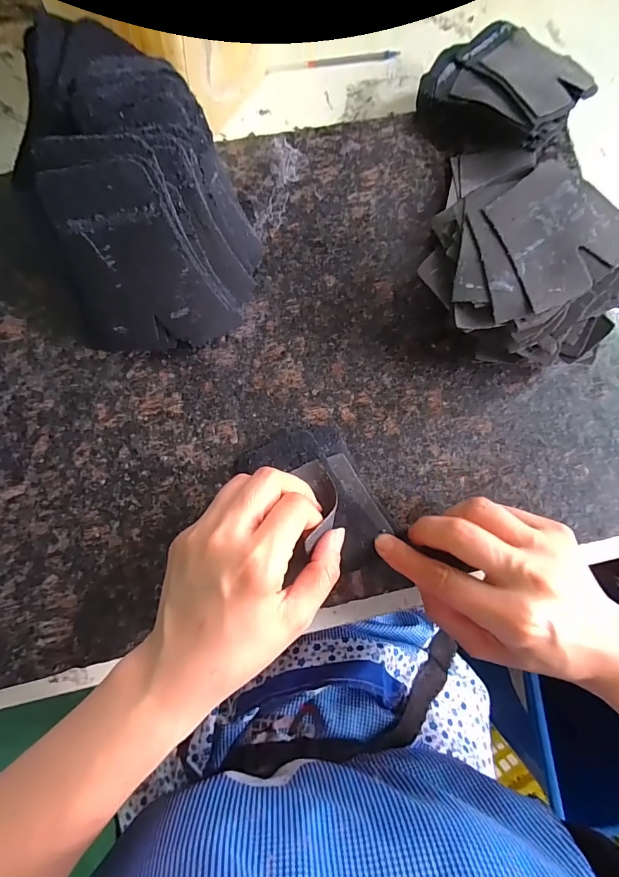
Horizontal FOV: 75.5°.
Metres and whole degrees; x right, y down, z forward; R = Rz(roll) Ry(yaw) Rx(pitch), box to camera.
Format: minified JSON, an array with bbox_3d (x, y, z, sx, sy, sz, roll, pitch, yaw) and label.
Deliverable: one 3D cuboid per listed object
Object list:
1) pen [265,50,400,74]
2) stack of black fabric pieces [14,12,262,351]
[{"bbox_3d":[0.021,-0.332,0.352,0.118,0.004,0.008,-11,85,-5],"label":"pen"},{"bbox_3d":[-0.088,-0.133,0.244,0.105,0.106,0.143,10,84,-3],"label":"stack of black fabric pieces"}]

